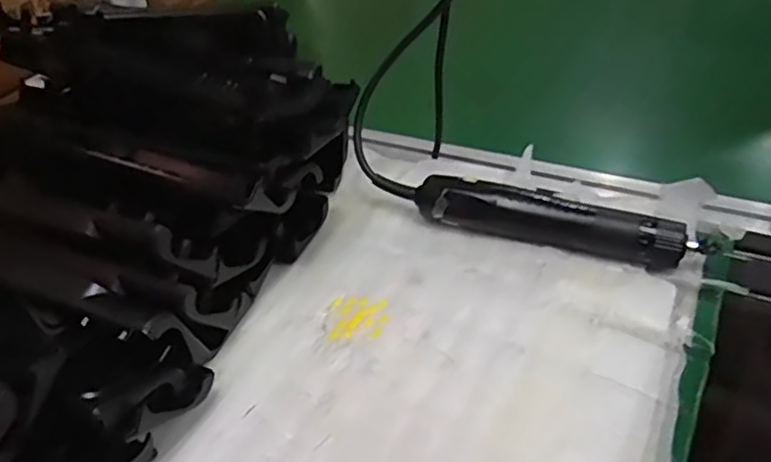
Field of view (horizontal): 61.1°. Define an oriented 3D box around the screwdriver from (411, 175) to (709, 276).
[{"bbox_3d":[0.124,-0.007,0.501,0.203,0.037,0.034,14,43,22],"label":"screwdriver"}]

